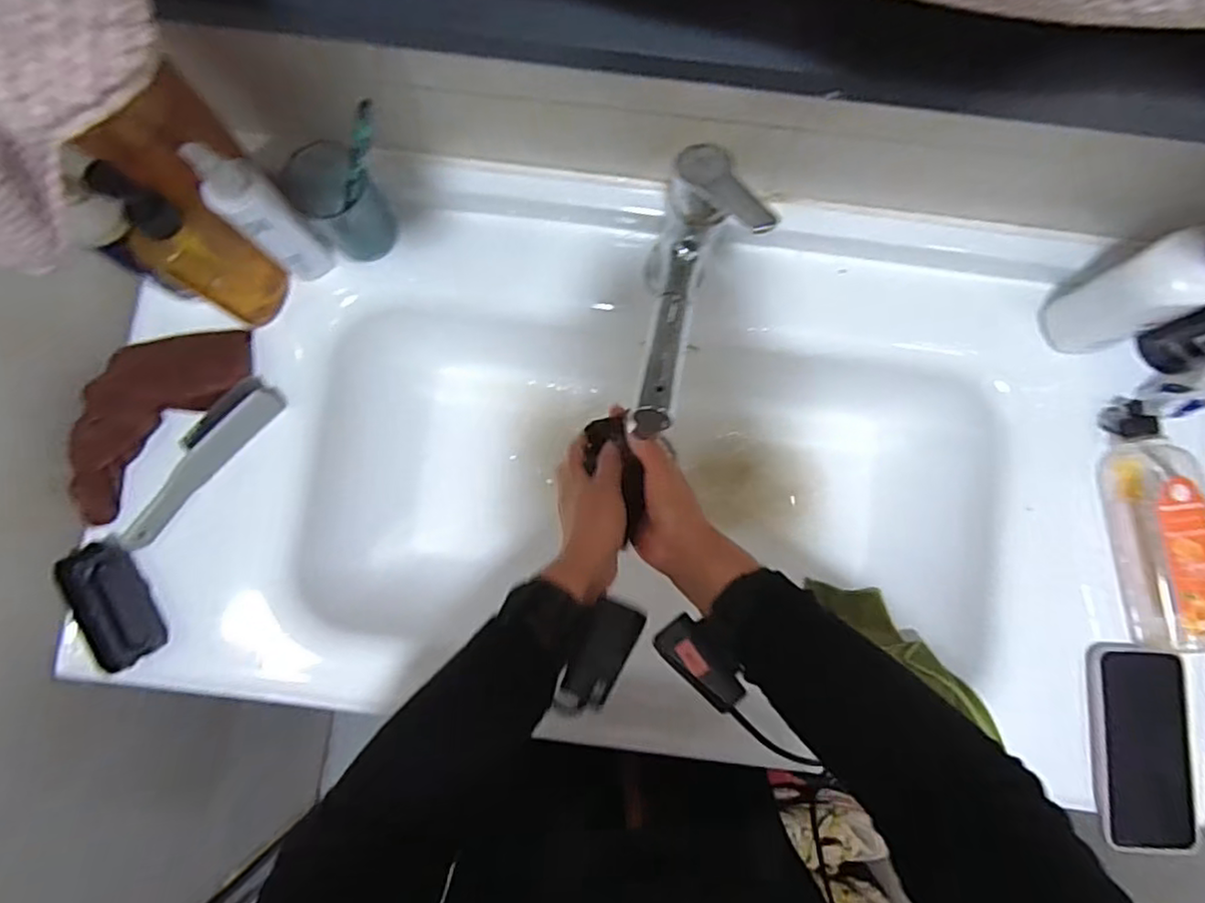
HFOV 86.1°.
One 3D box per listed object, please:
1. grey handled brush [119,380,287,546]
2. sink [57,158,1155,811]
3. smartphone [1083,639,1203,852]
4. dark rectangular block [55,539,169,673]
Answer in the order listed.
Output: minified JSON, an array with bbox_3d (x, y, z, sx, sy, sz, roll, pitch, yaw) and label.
[{"bbox_3d":[-0.359,0.009,0.572,0.038,0.028,0.176,40,85,6],"label":"grey handled brush"},{"bbox_3d":[0.047,0.024,0.654,0.829,0.181,0.489,8,83,2],"label":"sink"},{"bbox_3d":[0.463,0.251,0.547,0.084,0.013,0.162,4,79,0],"label":"smartphone"},{"bbox_3d":[-0.432,0.134,0.567,0.058,0.025,0.109,-27,83,-2],"label":"dark rectangular block"}]

